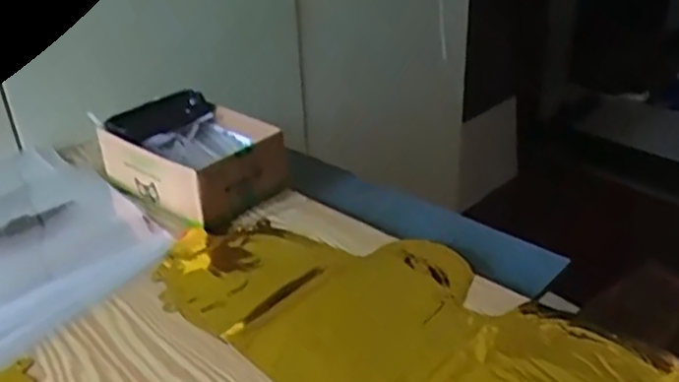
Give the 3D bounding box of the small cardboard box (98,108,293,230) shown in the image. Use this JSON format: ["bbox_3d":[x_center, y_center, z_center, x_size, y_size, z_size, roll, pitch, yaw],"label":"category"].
[{"bbox_3d":[-0.165,-0.038,0.771,0.139,0.071,0.194,-28,38,-37],"label":"small cardboard box"}]

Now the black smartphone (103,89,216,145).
[{"bbox_3d":[-0.203,-0.086,0.770,0.082,0.012,0.119,24,39,37],"label":"black smartphone"}]

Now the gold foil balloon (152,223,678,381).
[{"bbox_3d":[0.030,0.104,0.545,0.420,0.015,0.224,21,37,36],"label":"gold foil balloon"}]

